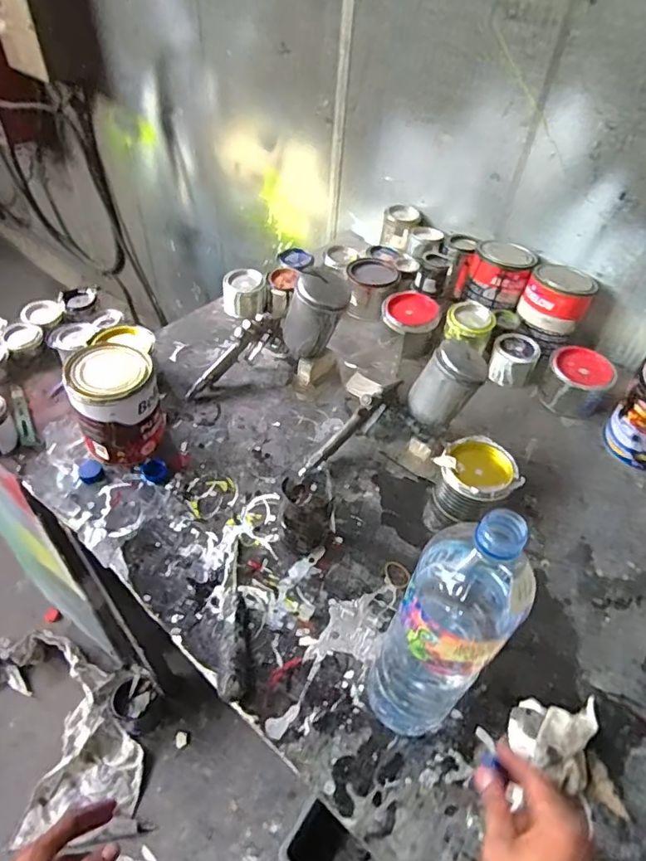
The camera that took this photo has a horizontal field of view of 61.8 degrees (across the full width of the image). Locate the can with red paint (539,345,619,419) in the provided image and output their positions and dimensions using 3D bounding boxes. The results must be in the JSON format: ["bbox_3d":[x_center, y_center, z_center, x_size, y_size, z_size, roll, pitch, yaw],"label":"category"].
[{"bbox_3d":[0.405,-0.077,0.865,0.095,0.073,0.088,3,48,-3],"label":"can with red paint"}]

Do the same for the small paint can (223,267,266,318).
[{"bbox_3d":[-0.144,-0.249,0.980,0.075,0.063,0.068,-3,49,-8],"label":"small paint can"}]

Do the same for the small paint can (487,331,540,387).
[{"bbox_3d":[0.319,-0.118,0.907,0.072,0.061,0.068,3,48,-3],"label":"small paint can"}]

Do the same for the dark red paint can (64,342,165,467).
[{"bbox_3d":[-0.276,-0.030,0.729,0.108,0.146,0.098,-20,53,-22],"label":"dark red paint can"}]

